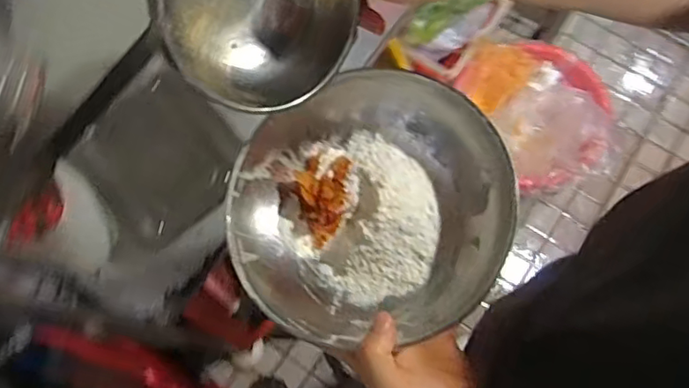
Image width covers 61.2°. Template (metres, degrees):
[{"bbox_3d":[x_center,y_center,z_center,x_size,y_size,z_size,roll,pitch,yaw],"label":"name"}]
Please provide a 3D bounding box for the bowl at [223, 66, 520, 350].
[{"bbox_3d":[0.016,0.010,0.413,0.193,0.065,0.178,0,73,1],"label":"bowl"}]

